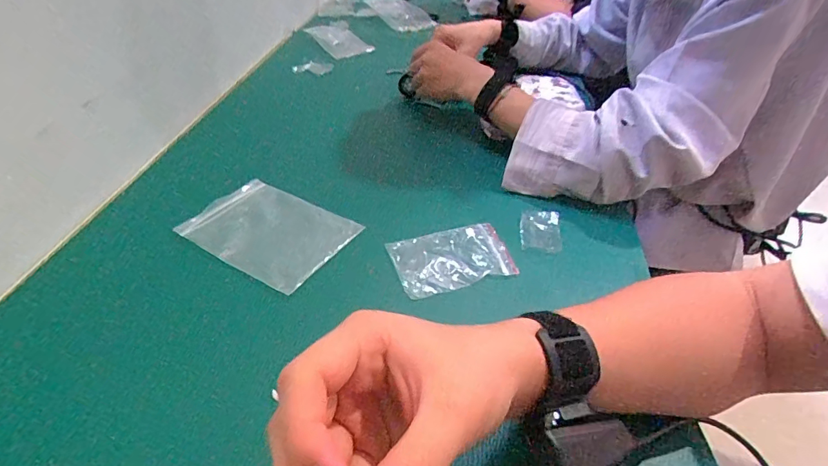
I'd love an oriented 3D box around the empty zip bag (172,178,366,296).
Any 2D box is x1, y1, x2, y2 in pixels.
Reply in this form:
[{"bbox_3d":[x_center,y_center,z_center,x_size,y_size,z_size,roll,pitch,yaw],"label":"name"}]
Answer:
[{"bbox_3d":[-0.154,-0.004,0.475,0.166,0.005,0.117,22,46,22],"label":"empty zip bag"}]

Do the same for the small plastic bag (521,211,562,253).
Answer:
[{"bbox_3d":[0.137,-0.003,0.482,0.040,0.005,0.069,8,42,8],"label":"small plastic bag"}]

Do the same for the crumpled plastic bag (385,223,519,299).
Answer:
[{"bbox_3d":[0.038,0.025,0.449,0.113,0.008,0.075,-11,43,-13],"label":"crumpled plastic bag"}]

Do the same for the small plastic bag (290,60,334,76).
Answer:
[{"bbox_3d":[-0.184,-0.300,0.812,0.074,0.017,0.026,-10,43,-11],"label":"small plastic bag"}]

